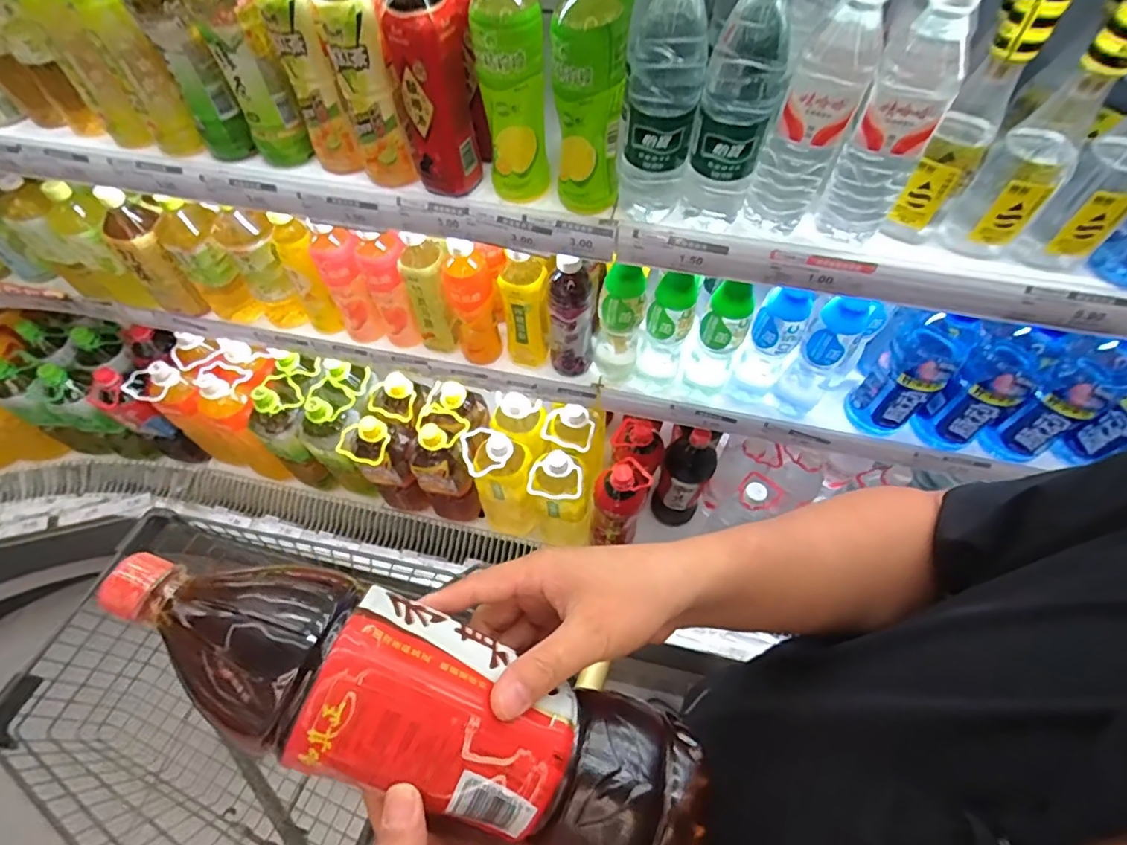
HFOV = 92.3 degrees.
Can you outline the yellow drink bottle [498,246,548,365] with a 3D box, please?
[{"bbox_3d":[-0.055,-0.163,0.785,0.068,0.180,0.070,1,57,0],"label":"yellow drink bottle"}]

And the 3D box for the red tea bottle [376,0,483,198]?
[{"bbox_3d":[-0.125,-0.327,0.519,0.074,0.206,0.057,-12,58,-9],"label":"red tea bottle"}]

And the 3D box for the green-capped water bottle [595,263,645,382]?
[{"bbox_3d":[0.079,-0.134,0.755,0.063,0.218,0.053,9,58,5],"label":"green-capped water bottle"}]

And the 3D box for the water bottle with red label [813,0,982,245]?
[{"bbox_3d":[0.279,-0.249,0.455,0.062,0.203,0.056,31,62,18],"label":"water bottle with red label"}]

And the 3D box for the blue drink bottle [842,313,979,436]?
[{"bbox_3d":[0.447,-0.057,0.713,0.065,0.187,0.086,-40,66,-23],"label":"blue drink bottle"}]

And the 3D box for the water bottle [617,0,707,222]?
[{"bbox_3d":[0.087,-0.288,0.488,0.067,0.218,0.056,9,58,5],"label":"water bottle"}]

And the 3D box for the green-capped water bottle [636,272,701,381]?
[{"bbox_3d":[0.139,-0.120,0.740,0.061,0.216,0.055,13,58,8],"label":"green-capped water bottle"}]

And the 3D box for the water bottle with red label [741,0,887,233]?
[{"bbox_3d":[0.215,-0.262,0.467,0.061,0.201,0.062,25,60,14],"label":"water bottle with red label"}]

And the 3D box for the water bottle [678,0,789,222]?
[{"bbox_3d":[0.149,-0.273,0.467,0.062,0.210,0.060,13,58,8],"label":"water bottle"}]

